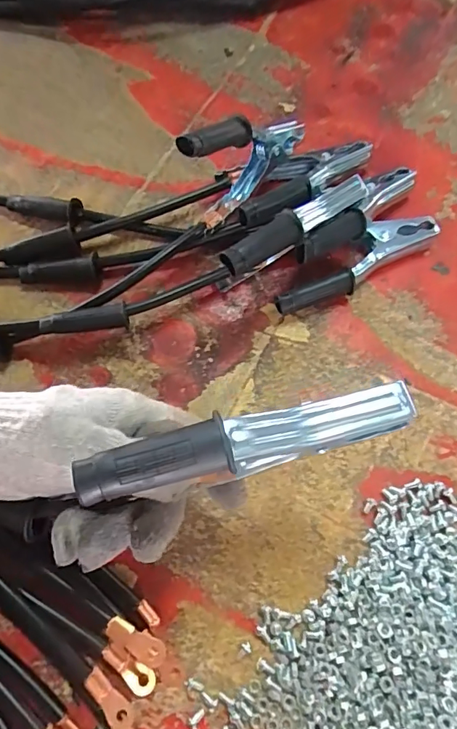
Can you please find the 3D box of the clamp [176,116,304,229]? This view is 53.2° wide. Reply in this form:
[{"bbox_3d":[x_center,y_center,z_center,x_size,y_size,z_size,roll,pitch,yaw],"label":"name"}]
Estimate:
[{"bbox_3d":[0.017,-0.167,0.359,0.023,0.101,0.131,36,73,12],"label":"clamp"}]

